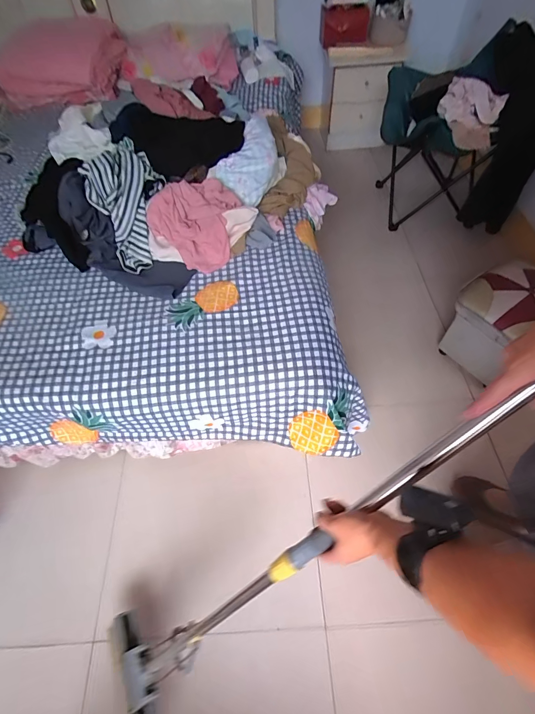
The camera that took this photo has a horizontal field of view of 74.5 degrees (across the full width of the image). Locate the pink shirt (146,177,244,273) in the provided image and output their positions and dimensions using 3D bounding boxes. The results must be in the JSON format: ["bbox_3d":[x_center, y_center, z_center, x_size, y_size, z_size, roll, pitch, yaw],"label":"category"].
[{"bbox_3d":[-0.194,-0.394,1.006,0.229,0.145,0.222,-1,57,2],"label":"pink shirt"}]

